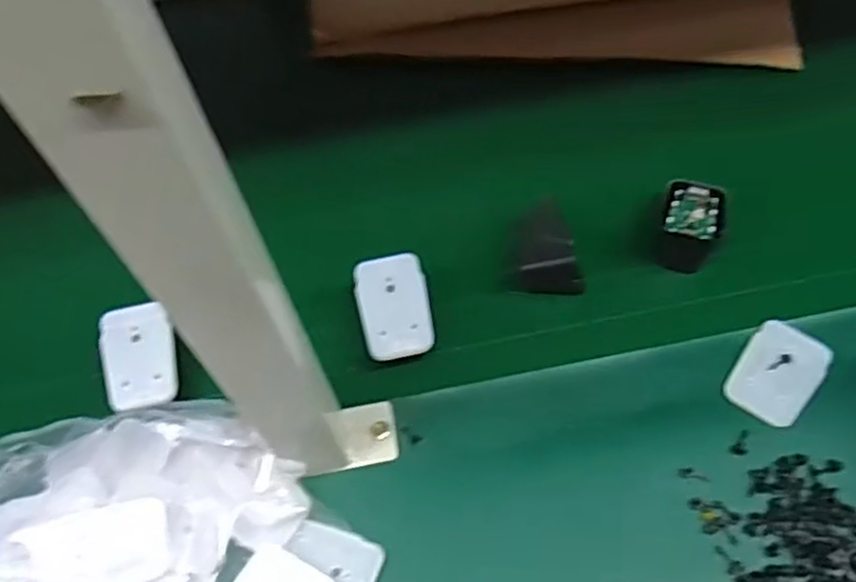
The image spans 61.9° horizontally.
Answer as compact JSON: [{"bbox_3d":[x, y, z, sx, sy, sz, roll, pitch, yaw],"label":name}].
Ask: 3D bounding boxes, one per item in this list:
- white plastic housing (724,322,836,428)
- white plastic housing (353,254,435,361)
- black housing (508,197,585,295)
[{"bbox_3d":[0.219,0.050,0.446,0.046,0.004,0.070,35,67,23],"label":"white plastic housing"},{"bbox_3d":[-0.022,0.011,0.479,0.046,0.015,0.068,-11,79,-3],"label":"white plastic housing"},{"bbox_3d":[0.084,-0.034,0.500,0.048,0.029,0.064,2,58,6],"label":"black housing"}]

